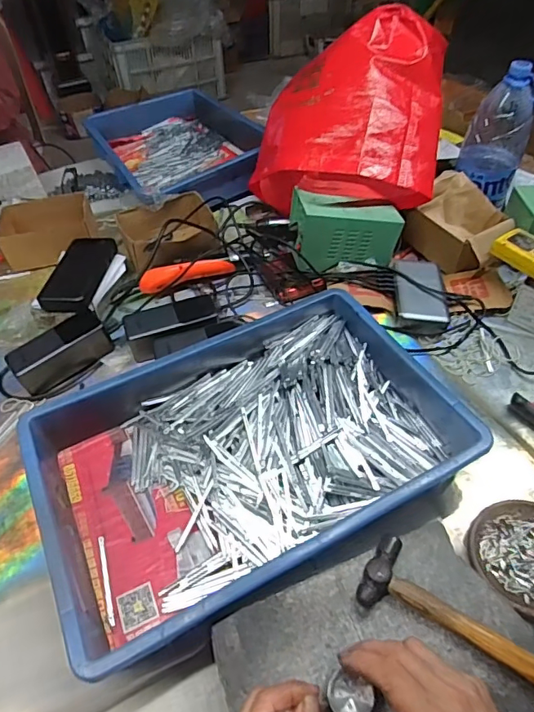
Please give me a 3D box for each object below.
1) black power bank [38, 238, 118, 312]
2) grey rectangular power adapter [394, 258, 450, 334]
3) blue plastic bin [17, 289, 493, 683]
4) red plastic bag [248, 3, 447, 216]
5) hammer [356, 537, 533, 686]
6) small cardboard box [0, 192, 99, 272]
[{"bbox_3d":[-0.291,-0.131,0.757,0.070,0.021,0.157,5,52,4],"label":"black power bank"},{"bbox_3d":[0.232,-0.096,0.741,0.072,0.025,0.129,2,48,5],"label":"grey rectangular power adapter"},{"bbox_3d":[-0.022,0.105,0.554,0.435,0.086,0.299,-24,51,-17],"label":"blue plastic bin"},{"bbox_3d":[0.142,-0.381,0.792,0.327,0.207,0.248,-8,48,-4],"label":"red plastic bag"},{"bbox_3d":[0.160,0.210,0.409,0.156,0.017,0.062,17,51,18],"label":"hammer"},{"bbox_3d":[-0.396,-0.222,0.876,0.163,0.081,0.113,-9,48,-6],"label":"small cardboard box"}]

